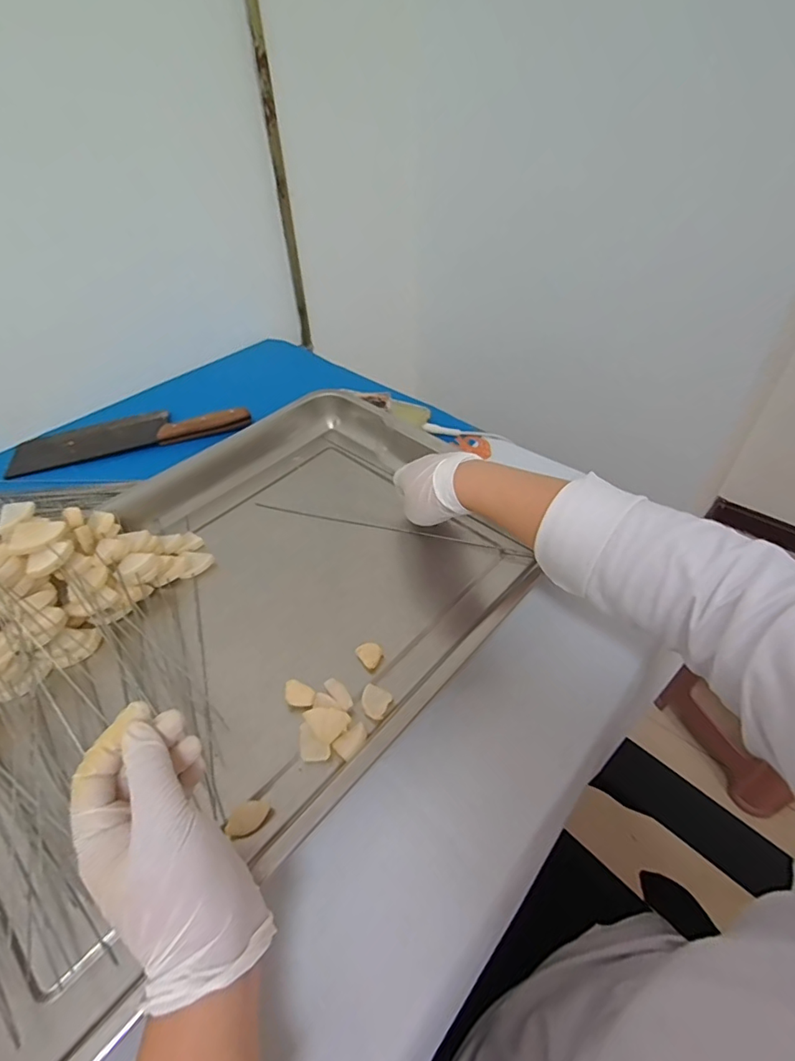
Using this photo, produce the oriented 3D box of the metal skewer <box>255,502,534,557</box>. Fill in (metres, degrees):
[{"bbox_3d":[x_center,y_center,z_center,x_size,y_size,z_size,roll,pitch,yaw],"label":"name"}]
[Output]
[{"bbox_3d":[-0.013,-0.002,0.559,0.312,0.005,0.010,10,47,12],"label":"metal skewer"}]

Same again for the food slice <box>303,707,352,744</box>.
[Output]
[{"bbox_3d":[-0.055,0.150,0.398,0.028,0.004,0.030,-32,79,-23],"label":"food slice"}]

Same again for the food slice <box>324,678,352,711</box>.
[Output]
[{"bbox_3d":[-0.048,0.137,0.418,0.012,0.014,0.033,-28,52,-25],"label":"food slice"}]

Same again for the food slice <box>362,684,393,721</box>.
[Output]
[{"bbox_3d":[-0.019,0.143,0.419,0.024,0.008,0.025,21,49,18],"label":"food slice"}]

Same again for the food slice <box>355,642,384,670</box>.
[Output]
[{"bbox_3d":[-0.024,0.111,0.446,0.018,0.015,0.023,-29,53,-26],"label":"food slice"}]

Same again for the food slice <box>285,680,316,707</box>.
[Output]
[{"bbox_3d":[-0.083,0.137,0.420,0.028,0.004,0.020,13,64,16],"label":"food slice"}]

